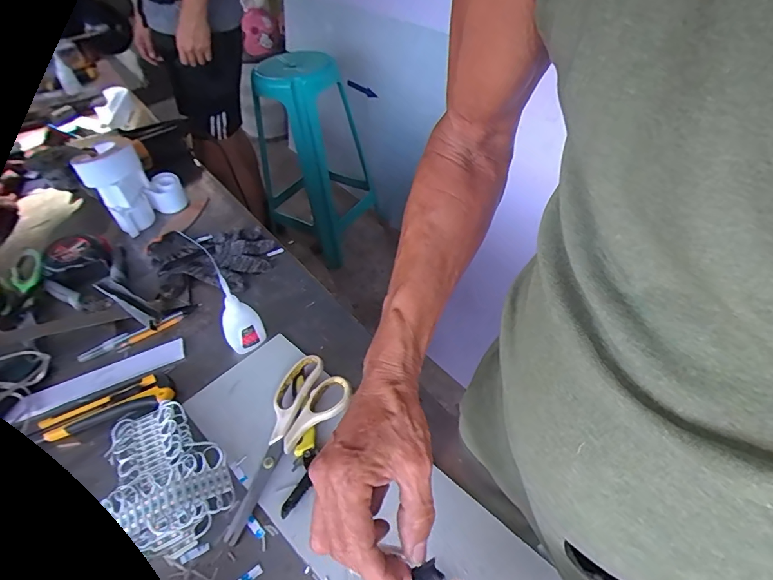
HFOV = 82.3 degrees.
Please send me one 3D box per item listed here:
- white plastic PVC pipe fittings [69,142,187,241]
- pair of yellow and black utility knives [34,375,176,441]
[{"bbox_3d":[-0.428,-0.180,0.748,0.077,0.128,0.130,25,53,27],"label":"white plastic PVC pipe fittings"},{"bbox_3d":[-0.310,0.128,0.499,0.135,0.017,0.049,-15,46,-9],"label":"pair of yellow and black utility knives"}]

